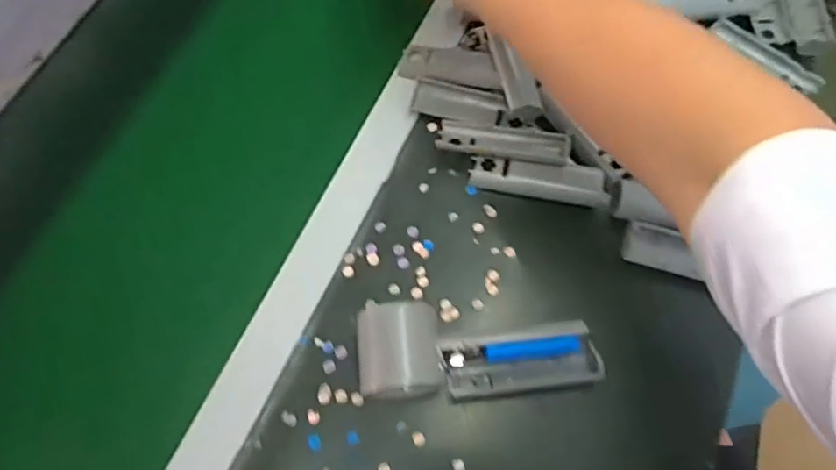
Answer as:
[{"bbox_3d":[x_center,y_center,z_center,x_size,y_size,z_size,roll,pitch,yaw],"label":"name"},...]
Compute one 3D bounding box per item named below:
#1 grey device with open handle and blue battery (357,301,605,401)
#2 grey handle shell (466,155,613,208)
[{"bbox_3d":[0.042,0.081,0.393,0.160,0.045,0.060,-1,68,-1],"label":"grey device with open handle and blue battery"},{"bbox_3d":[0.098,-0.045,0.459,0.108,0.016,0.031,9,69,3],"label":"grey handle shell"}]

